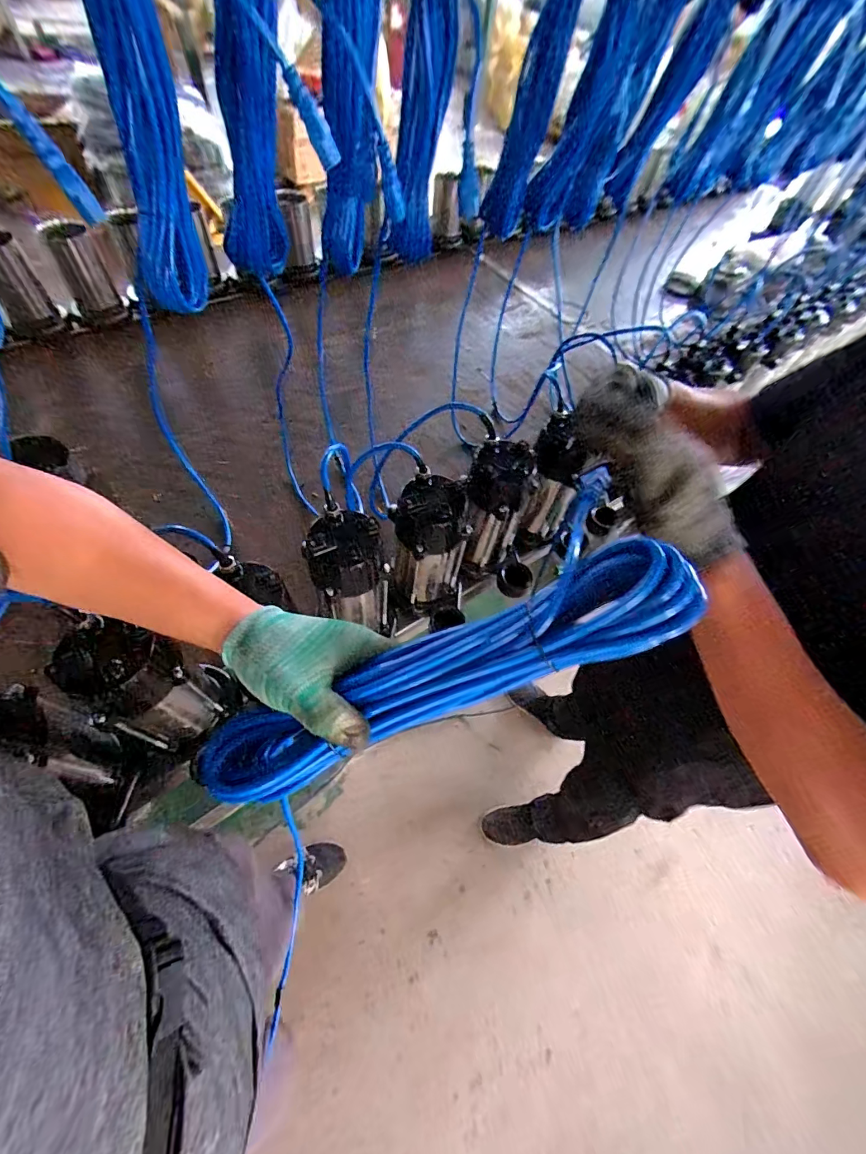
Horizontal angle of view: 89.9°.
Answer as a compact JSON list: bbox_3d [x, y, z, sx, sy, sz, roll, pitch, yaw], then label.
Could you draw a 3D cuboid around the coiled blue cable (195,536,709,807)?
[{"bbox_3d":[-0.002,0.071,0.292,0.341,0.032,0.060,-25,64,9],"label":"coiled blue cable"}]

